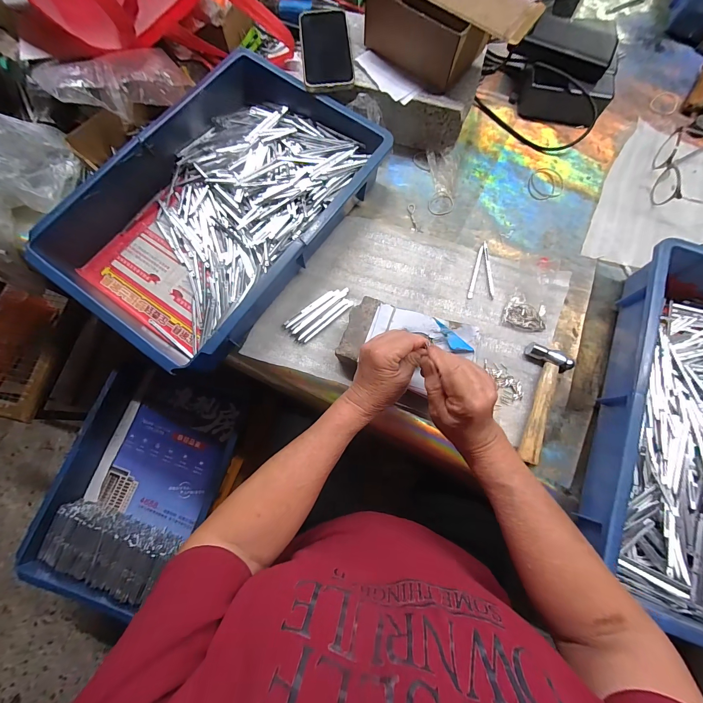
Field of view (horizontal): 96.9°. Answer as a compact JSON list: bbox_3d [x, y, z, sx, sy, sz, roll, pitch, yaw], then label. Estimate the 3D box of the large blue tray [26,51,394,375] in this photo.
[{"bbox_3d":[-0.182,-0.209,0.453,0.294,0.091,0.430,35,78,9],"label":"large blue tray"}]

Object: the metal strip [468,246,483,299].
[{"bbox_3d":[0.185,-0.118,0.464,0.007,0.004,0.085,17,77,5],"label":"metal strip"}]

